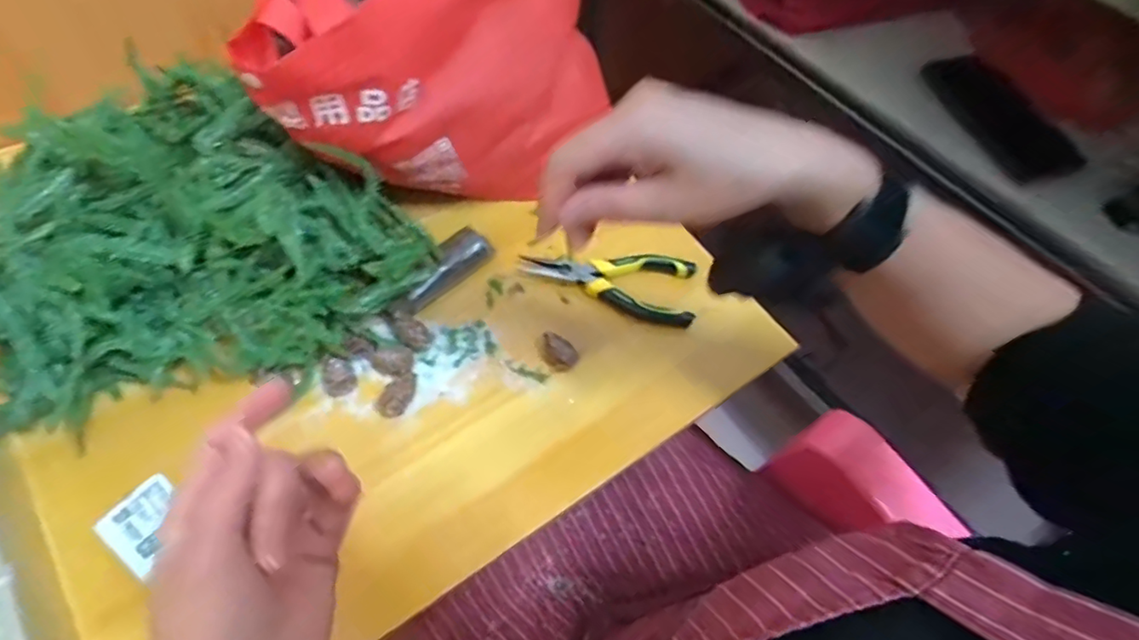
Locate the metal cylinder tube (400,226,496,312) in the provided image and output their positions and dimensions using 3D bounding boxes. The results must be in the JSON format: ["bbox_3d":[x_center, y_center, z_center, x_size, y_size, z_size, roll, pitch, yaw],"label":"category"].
[{"bbox_3d":[-0.110,-0.041,0.512,0.035,0.025,0.093,41,65,19],"label":"metal cylinder tube"}]

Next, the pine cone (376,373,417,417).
[{"bbox_3d":[-0.132,0.058,0.457,0.027,0.021,0.036,28,62,13],"label":"pine cone"}]

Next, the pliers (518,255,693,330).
[{"bbox_3d":[0.032,-0.037,0.524,0.155,0.020,0.065,13,60,4],"label":"pliers"}]

